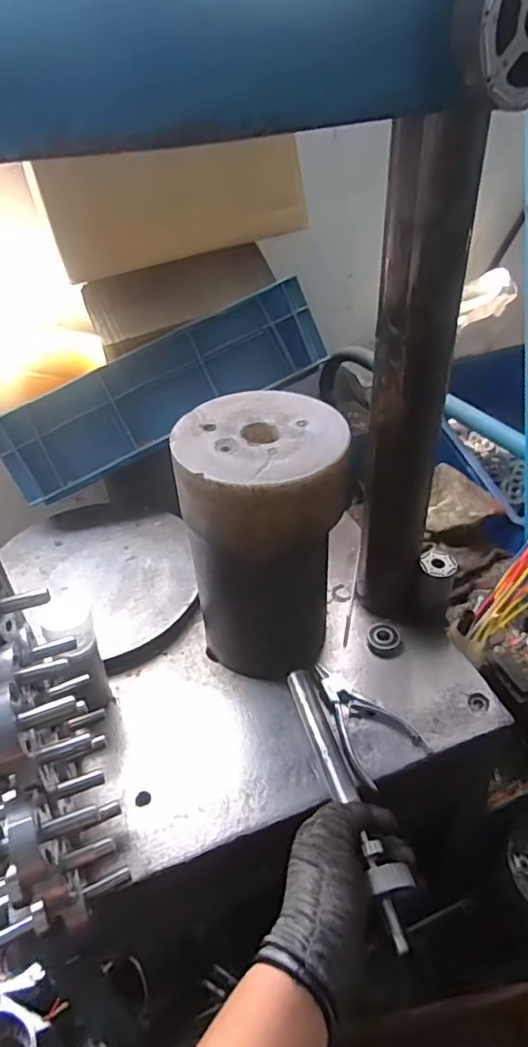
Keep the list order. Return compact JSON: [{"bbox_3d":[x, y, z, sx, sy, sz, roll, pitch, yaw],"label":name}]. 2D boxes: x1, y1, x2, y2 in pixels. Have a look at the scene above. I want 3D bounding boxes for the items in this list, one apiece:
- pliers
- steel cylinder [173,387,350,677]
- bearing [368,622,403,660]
[{"bbox_3d":[0.087,0.183,0.571,0.071,0.012,0.122,-26,44,-25],"label":"pliers"},{"bbox_3d":[0.002,0.025,0.579,0.134,0.251,0.135,-4,39,-2],"label":"steel cylinder"},{"bbox_3d":[0.128,0.122,0.643,0.035,0.016,0.036,-2,39,2],"label":"bearing"}]

